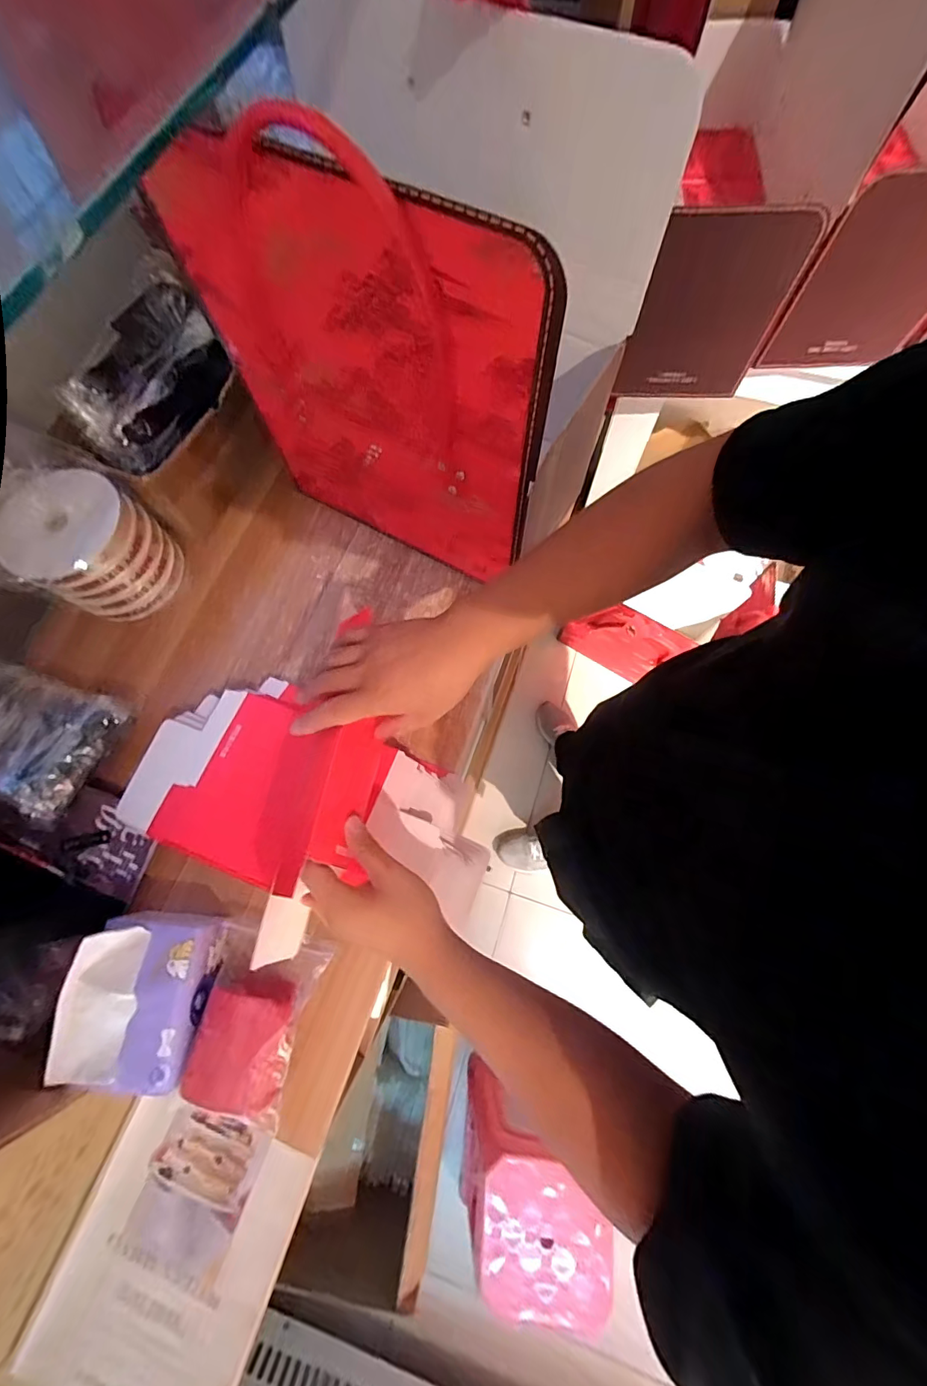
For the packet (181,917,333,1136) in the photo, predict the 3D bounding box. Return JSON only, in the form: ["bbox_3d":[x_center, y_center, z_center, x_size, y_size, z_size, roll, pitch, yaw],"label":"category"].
[{"bbox_3d":[-0.208,0.320,0.443,0.105,0.050,0.152,13,74,6],"label":"packet"}]

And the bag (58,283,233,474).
[{"bbox_3d":[-0.365,-0.378,0.541,0.113,0.070,0.225,24,75,9],"label":"bag"}]

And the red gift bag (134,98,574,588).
[{"bbox_3d":[-0.087,-0.260,0.438,0.337,0.377,0.019,29,76,10],"label":"red gift bag"}]

